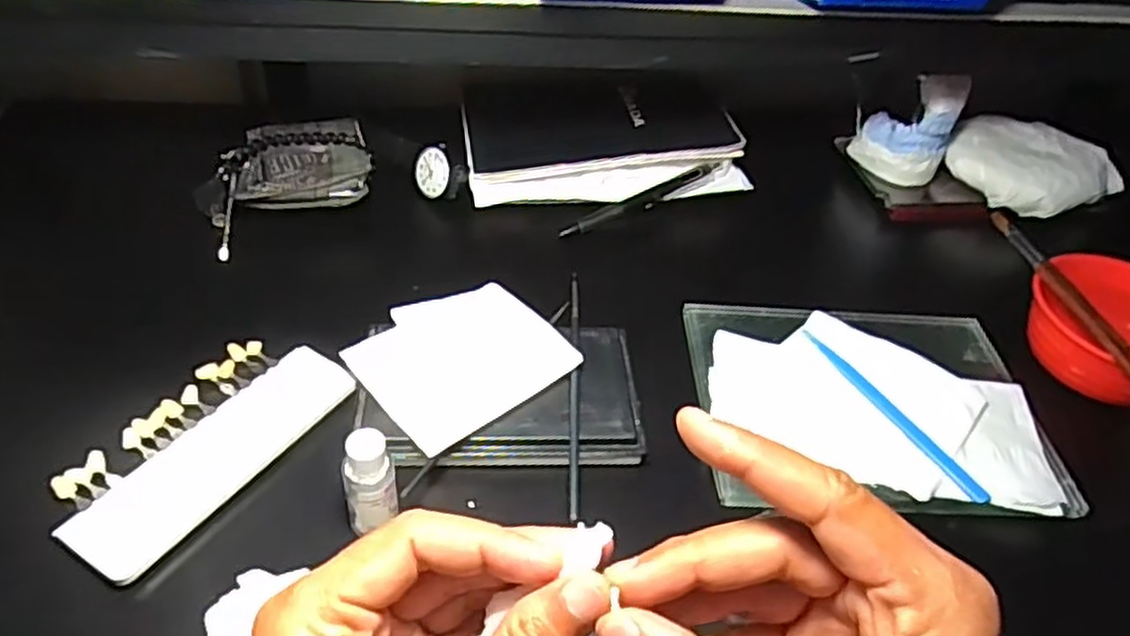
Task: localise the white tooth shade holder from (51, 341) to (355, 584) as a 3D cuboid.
[{"bbox_3d":[-0.186,0.063,0.396,0.075,0.013,0.147,29,50,21],"label":"white tooth shade holder"}]

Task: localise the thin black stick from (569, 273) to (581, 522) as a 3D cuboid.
[{"bbox_3d":[0.006,0.035,0.422,0.006,0.008,0.172,3,46,-2],"label":"thin black stick"}]

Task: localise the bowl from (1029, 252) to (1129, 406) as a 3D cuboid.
[{"bbox_3d":[0.346,0.009,0.477,0.097,0.051,0.110,-7,45,-16],"label":"bowl"}]

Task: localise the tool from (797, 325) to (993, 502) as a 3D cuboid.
[{"bbox_3d":[0.187,0.052,0.440,0.008,0.004,0.134,-20,51,-23],"label":"tool"}]

